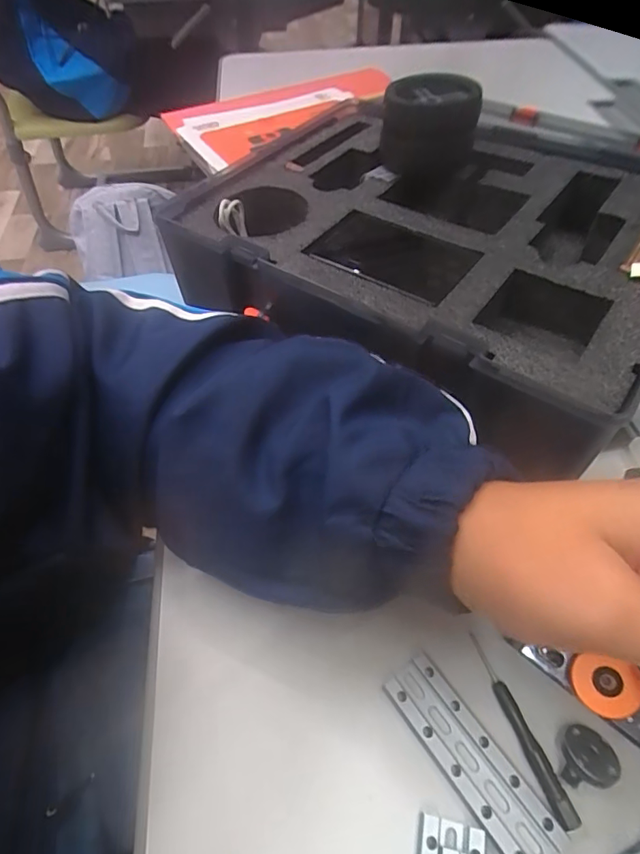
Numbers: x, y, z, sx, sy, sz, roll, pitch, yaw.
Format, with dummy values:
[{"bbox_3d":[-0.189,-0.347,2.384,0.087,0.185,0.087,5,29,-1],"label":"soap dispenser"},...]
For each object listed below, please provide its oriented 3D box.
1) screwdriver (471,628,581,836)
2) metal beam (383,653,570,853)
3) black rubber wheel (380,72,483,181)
[{"bbox_3d":[0.084,0.125,0.201,0.008,0.007,0.072,-14,56,-10],"label":"screwdriver"},{"bbox_3d":[0.060,0.134,0.193,0.023,0.007,0.078,-31,60,-20],"label":"metal beam"},{"bbox_3d":[0.076,-0.219,0.344,0.060,0.047,0.063,-1,52,2],"label":"black rubber wheel"}]

